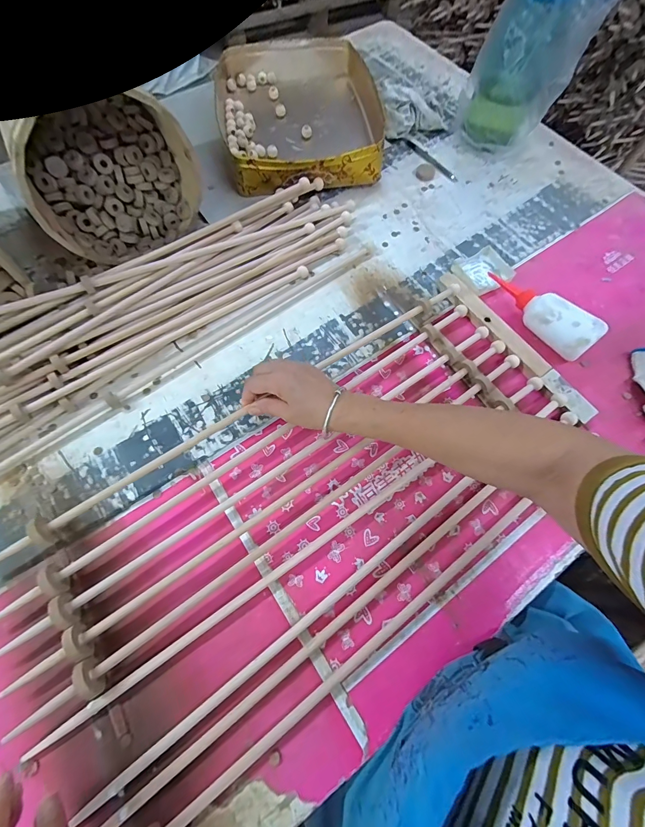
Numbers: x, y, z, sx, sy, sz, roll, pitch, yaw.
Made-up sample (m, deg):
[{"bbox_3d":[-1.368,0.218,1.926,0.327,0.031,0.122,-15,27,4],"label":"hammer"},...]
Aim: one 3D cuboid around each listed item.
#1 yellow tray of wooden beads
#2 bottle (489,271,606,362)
[{"bbox_3d":[-0.046,-0.586,0.683,0.292,0.065,0.387,-10,69,-5],"label":"yellow tray of wooden beads"},{"bbox_3d":[0.330,-0.157,0.531,0.062,0.059,0.183,-27,59,-11],"label":"bottle"}]

